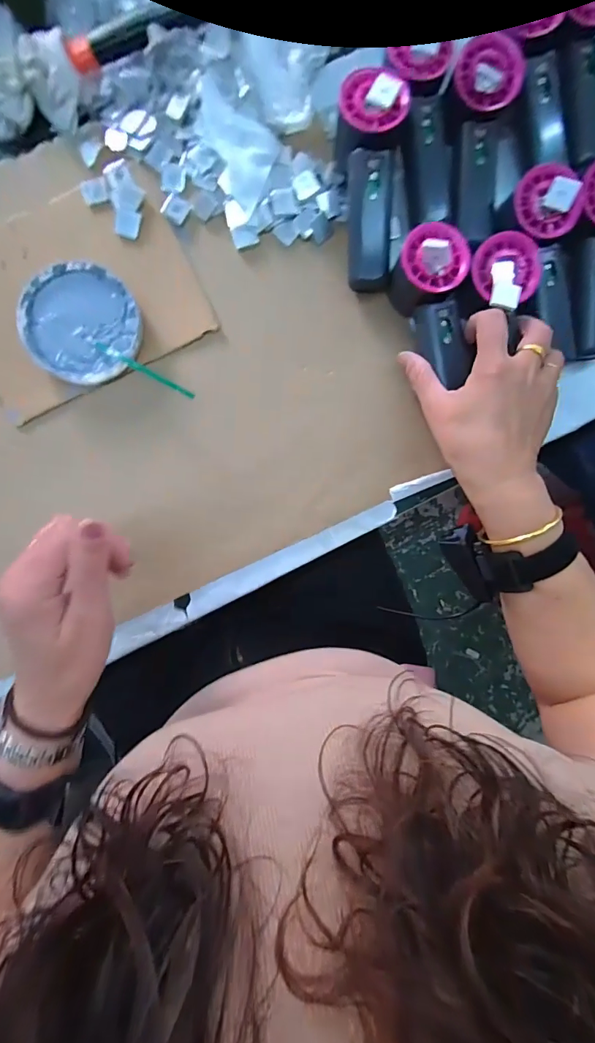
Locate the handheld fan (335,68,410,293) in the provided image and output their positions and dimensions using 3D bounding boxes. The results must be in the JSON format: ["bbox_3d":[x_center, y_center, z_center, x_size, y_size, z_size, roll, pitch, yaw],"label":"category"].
[{"bbox_3d":[0.060,-0.289,0.376,0.058,0.052,0.158,4,92,-2],"label":"handheld fan"}]

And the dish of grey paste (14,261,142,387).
[{"bbox_3d":[-0.189,-0.174,0.385,0.100,0.017,0.099,0,92,-2],"label":"dish of grey paste"}]

